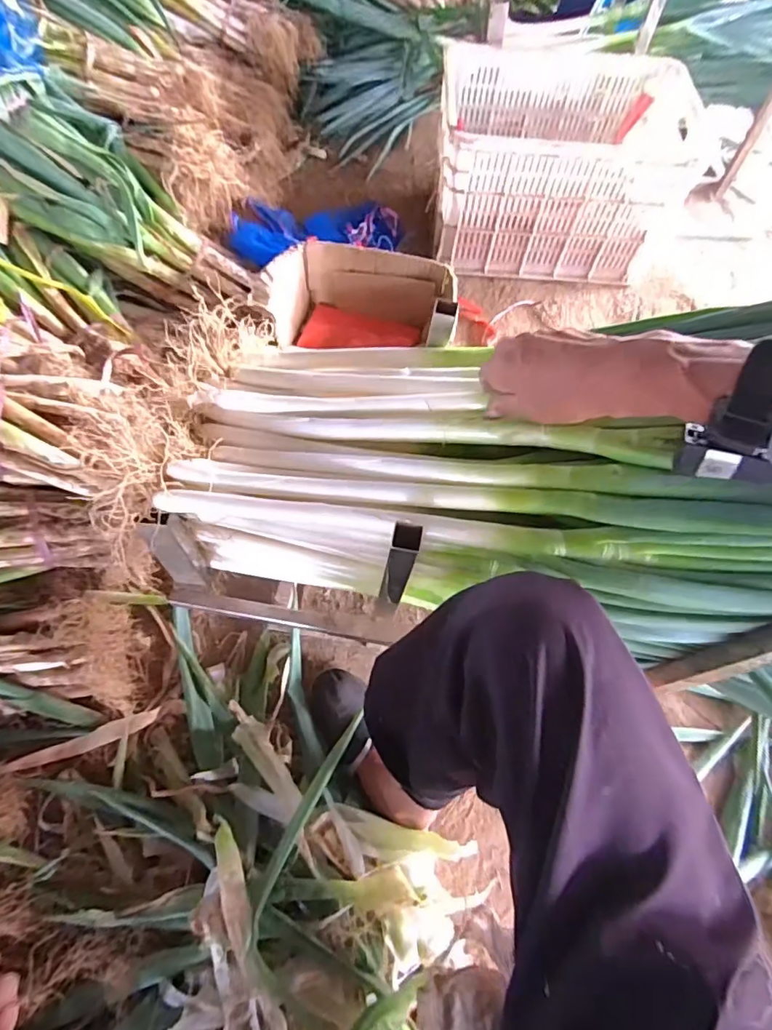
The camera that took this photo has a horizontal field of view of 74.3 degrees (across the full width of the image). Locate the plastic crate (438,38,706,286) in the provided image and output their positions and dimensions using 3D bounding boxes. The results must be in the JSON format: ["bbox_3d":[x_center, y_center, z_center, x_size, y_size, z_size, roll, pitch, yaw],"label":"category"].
[{"bbox_3d":[0.418,-0.850,1.258,0.583,0.332,0.452,3,64,-1],"label":"plastic crate"}]

